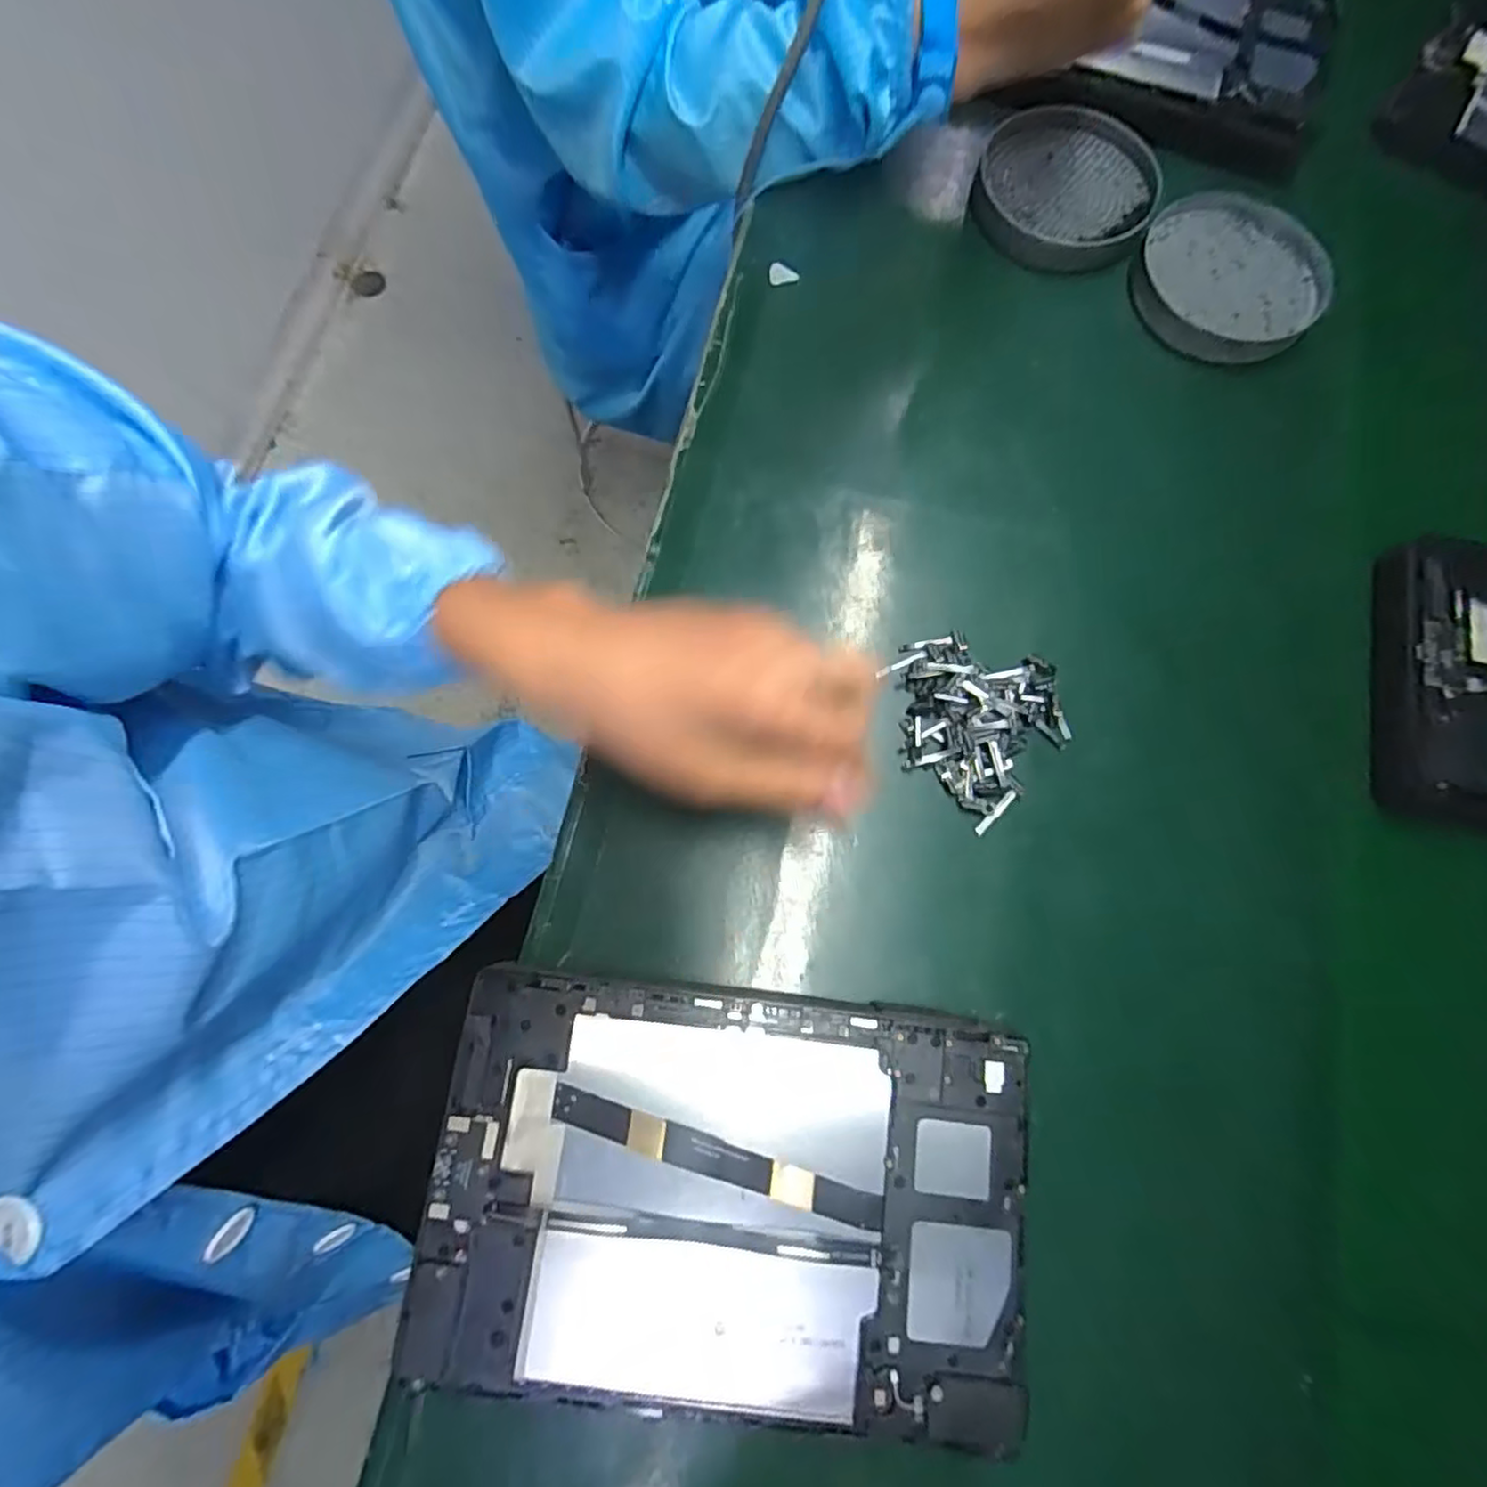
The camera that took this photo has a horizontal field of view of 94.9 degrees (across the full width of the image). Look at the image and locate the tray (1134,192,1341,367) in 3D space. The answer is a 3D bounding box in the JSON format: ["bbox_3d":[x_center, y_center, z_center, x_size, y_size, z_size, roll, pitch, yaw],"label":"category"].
[{"bbox_3d":[0.313,-0.302,0.438,0.113,0.011,0.135,30,77,7],"label":"tray"}]

